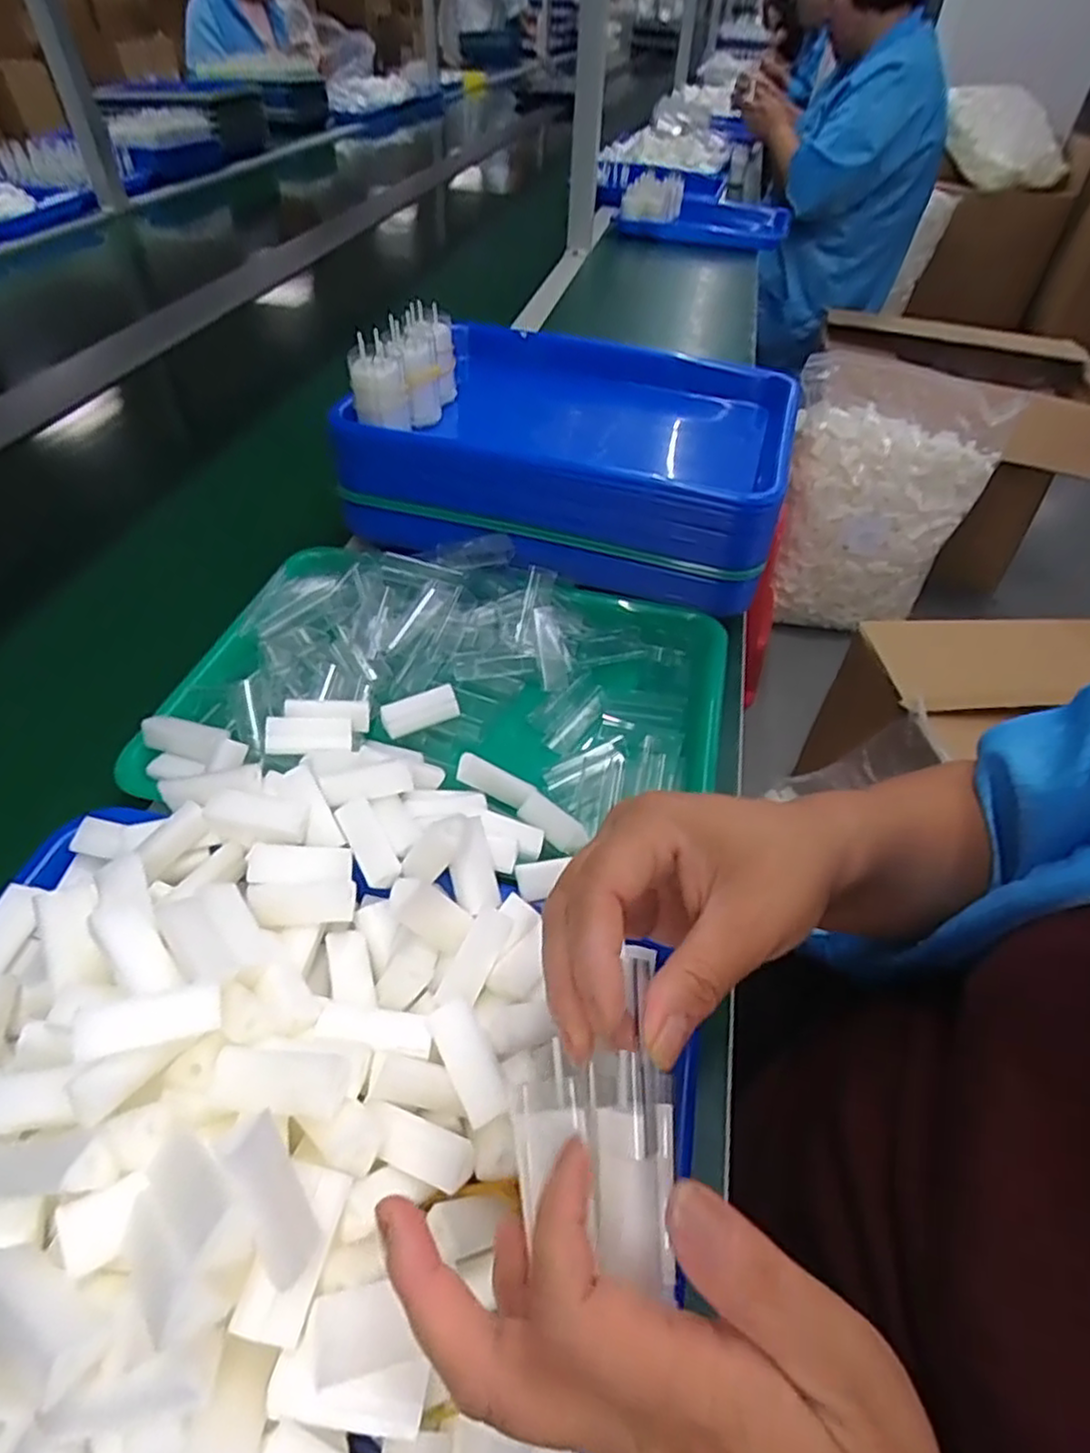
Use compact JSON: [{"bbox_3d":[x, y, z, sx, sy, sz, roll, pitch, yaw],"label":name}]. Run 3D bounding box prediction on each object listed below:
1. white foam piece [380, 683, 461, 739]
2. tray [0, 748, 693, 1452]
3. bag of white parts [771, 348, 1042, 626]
[{"bbox_3d":[-0.077,-0.010,0.432,0.046,0.022,0.010,-20,7,-21],"label":"white foam piece"},{"bbox_3d":[-0.102,0.119,0.270,0.325,0.078,0.301,10,48,6],"label":"tray"},{"bbox_3d":[0.702,-0.479,1.542,0.466,0.562,0.110,11,35,-6],"label":"bag of white parts"}]

